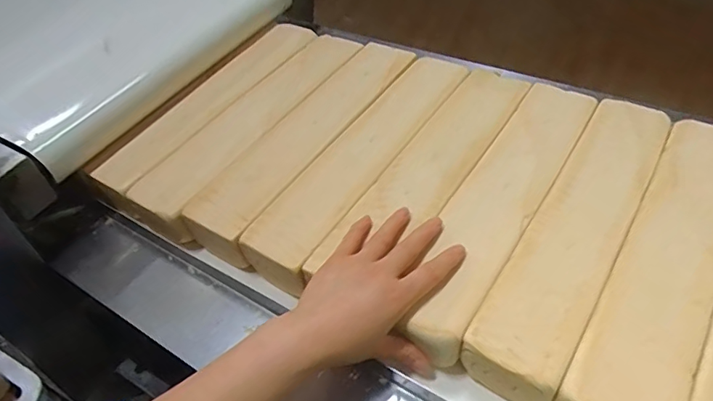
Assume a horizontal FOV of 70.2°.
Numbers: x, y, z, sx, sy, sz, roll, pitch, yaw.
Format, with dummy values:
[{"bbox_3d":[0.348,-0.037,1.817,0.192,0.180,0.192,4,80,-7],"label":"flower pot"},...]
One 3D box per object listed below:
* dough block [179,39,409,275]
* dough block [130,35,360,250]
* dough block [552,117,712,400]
[{"bbox_3d":[-0.052,-0.071,0.600,0.080,0.056,0.343,24,54,25],"label":"dough block"},{"bbox_3d":[-0.124,-0.097,0.629,0.089,0.049,0.351,24,54,25],"label":"dough block"},{"bbox_3d":[0.274,0.057,0.450,0.075,0.056,0.357,25,54,26],"label":"dough block"}]

